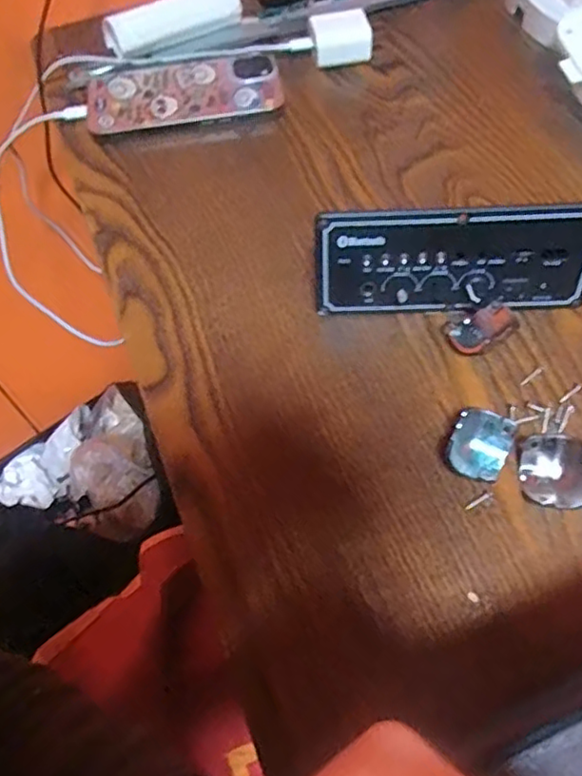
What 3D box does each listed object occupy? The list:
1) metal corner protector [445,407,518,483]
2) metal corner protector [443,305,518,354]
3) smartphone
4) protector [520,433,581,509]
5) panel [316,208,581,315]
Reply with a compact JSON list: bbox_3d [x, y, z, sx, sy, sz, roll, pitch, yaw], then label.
[{"bbox_3d":[0.093,0.028,0.302,0.029,0.020,0.033,22,62,15],"label":"metal corner protector"},{"bbox_3d":[0.102,-0.033,0.340,0.036,0.015,0.024,-28,61,-14],"label":"metal corner protector"},{"bbox_3d":[-0.077,-0.218,0.454,0.142,0.009,0.058,-11,71,-9],"label":"smartphone"},{"bbox_3d":[0.127,0.038,0.293,0.028,0.020,0.033,-10,59,-3],"label":"protector"},{"bbox_3d":[0.089,-0.065,0.331,0.147,0.062,0.006,-2,42,1],"label":"panel"}]

